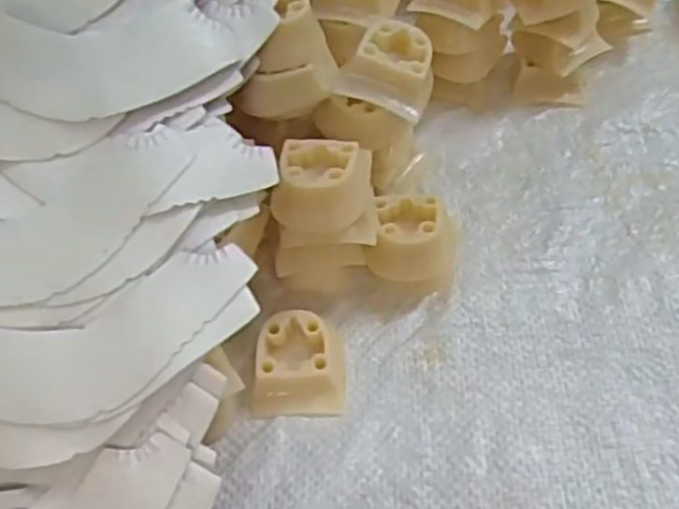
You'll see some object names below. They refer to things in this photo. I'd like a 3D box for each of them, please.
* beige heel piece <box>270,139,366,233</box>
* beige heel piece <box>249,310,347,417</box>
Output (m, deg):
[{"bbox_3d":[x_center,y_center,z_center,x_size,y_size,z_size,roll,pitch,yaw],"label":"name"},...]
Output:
[{"bbox_3d":[-0.008,-0.028,0.282,0.034,0.020,0.032,6,57,8],"label":"beige heel piece"},{"bbox_3d":[-0.017,0.045,0.289,0.037,0.017,0.039,-1,55,4],"label":"beige heel piece"}]

